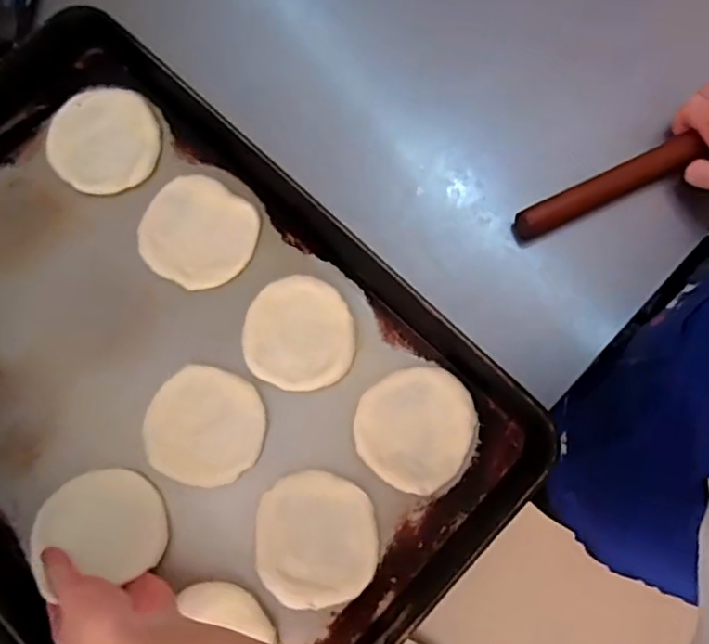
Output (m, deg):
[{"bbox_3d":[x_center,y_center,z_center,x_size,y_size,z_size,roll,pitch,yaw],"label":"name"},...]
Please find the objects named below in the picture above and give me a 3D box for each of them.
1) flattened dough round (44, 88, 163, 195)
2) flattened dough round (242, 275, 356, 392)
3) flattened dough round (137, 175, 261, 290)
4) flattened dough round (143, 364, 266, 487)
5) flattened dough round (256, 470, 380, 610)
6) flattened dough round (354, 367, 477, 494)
[{"bbox_3d":[-0.235,-0.173,0.578,0.098,0.014,0.102,-1,74,2],"label":"flattened dough round"},{"bbox_3d":[-0.049,0.009,0.539,0.095,0.010,0.096,-1,74,2],"label":"flattened dough round"},{"bbox_3d":[-0.143,-0.082,0.559,0.101,0.010,0.097,-1,74,2],"label":"flattened dough round"},{"bbox_3d":[-0.128,0.089,0.524,0.099,0.005,0.095,-1,74,2],"label":"flattened dough round"},{"bbox_3d":[-0.031,0.178,0.502,0.096,0.009,0.102,-1,74,2],"label":"flattened dough round"},{"bbox_3d":[0.053,0.088,0.521,0.095,0.011,0.100,-1,74,2],"label":"flattened dough round"}]

